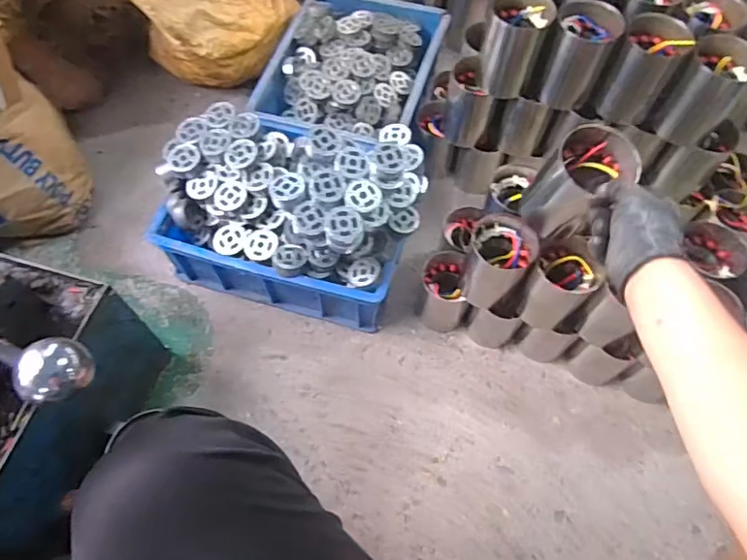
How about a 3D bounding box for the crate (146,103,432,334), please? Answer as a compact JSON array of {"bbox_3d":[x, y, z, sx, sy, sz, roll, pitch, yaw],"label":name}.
[{"bbox_3d":[-0.136,-0.135,0.917,0.412,0.275,0.295,14,64,6],"label":"crate"}]

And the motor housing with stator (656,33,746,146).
[{"bbox_3d":[0.494,-0.278,0.810,0.093,0.137,0.077,33,67,15],"label":"motor housing with stator"}]

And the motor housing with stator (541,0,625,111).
[{"bbox_3d":[0.319,-0.351,0.850,0.089,0.136,0.081,22,65,10],"label":"motor housing with stator"}]

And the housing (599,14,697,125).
[{"bbox_3d":[0.413,-0.327,0.841,0.095,0.130,0.088,20,65,9],"label":"housing"}]

